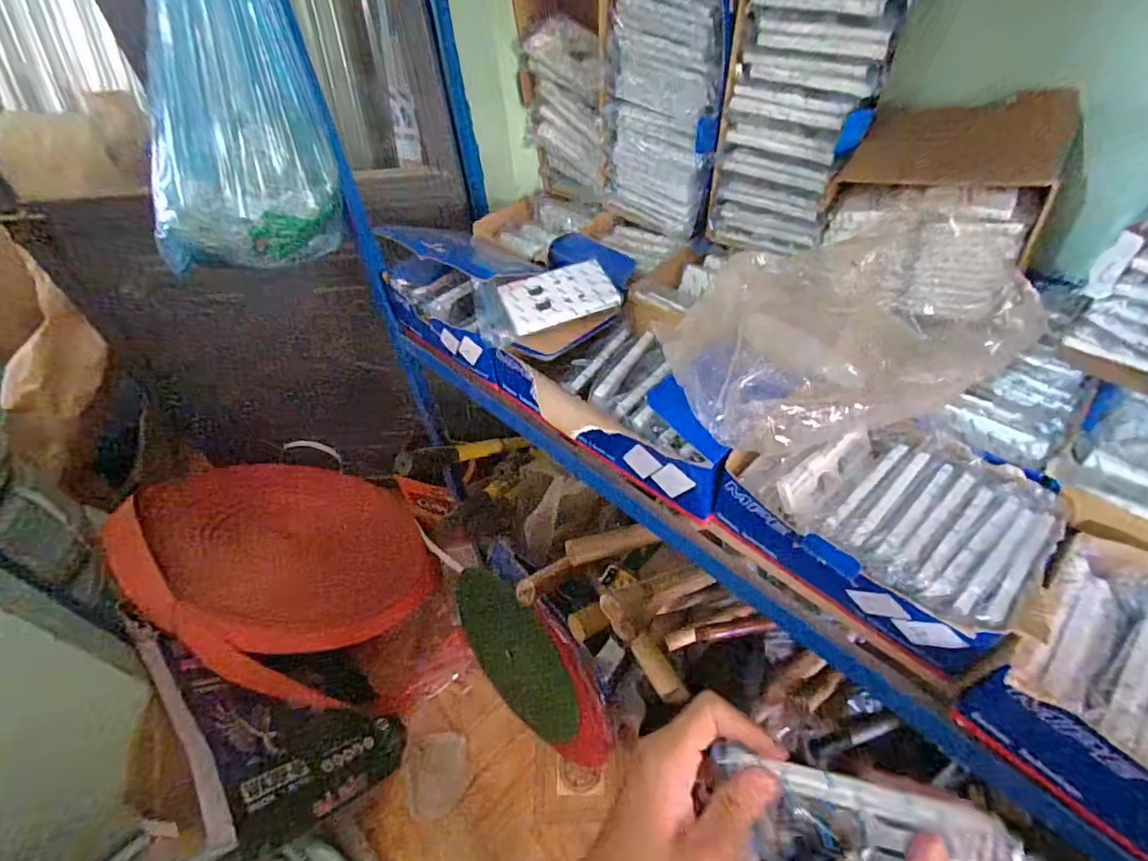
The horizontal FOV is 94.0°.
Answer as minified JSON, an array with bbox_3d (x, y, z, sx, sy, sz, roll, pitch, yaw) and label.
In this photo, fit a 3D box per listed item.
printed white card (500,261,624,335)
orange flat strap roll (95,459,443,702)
[{"bbox_3d":[-0.017,-0.149,0.588,0.118,0.009,0.076,-21,61,-11],"label":"printed white card"},{"bbox_3d":[-0.595,0.250,1.130,0.549,0.113,0.542,39,27,-4],"label":"orange flat strap roll"}]

